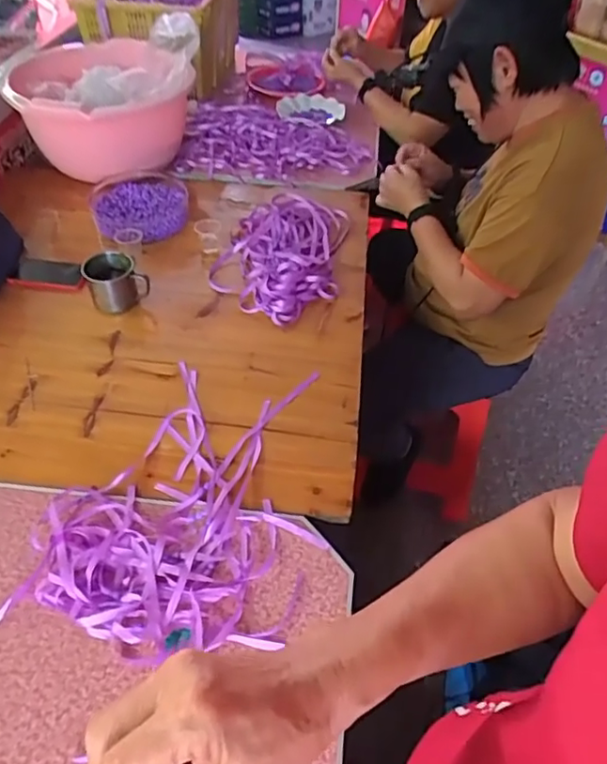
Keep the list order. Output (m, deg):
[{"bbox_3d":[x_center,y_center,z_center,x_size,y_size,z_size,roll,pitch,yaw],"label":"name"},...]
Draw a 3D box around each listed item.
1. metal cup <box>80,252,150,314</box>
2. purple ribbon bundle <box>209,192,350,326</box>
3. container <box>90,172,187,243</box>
[{"bbox_3d":[-0.328,-0.174,1.021,0.104,0.079,0.078,-10,48,-13],"label":"metal cup"},{"bbox_3d":[-0.041,-0.259,1.134,0.237,0.047,0.379,13,47,9],"label":"purple ribbon bundle"},{"bbox_3d":[-0.346,-0.362,1.228,0.205,0.045,0.276,-8,47,-10],"label":"container"}]

